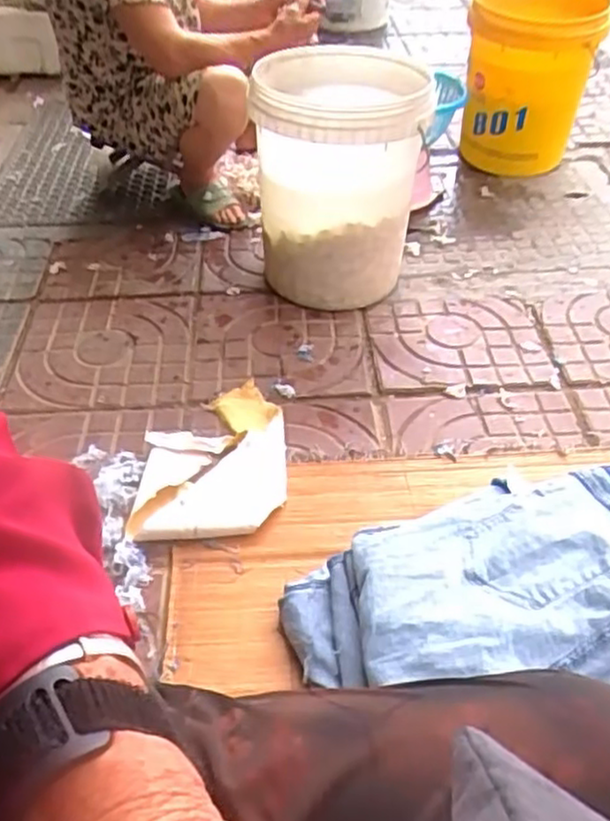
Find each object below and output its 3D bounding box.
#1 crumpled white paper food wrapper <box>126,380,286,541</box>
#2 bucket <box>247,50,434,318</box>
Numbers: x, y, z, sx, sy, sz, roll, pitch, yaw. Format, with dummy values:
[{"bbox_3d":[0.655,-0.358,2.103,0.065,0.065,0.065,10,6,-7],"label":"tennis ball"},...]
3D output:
[{"bbox_3d":[-0.133,0.069,1.036,0.203,0.028,0.282,-3,44,0],"label":"crumpled white paper food wrapper"},{"bbox_3d":[0.064,-0.413,1.293,0.289,0.411,0.325,-2,44,2],"label":"bucket"}]

